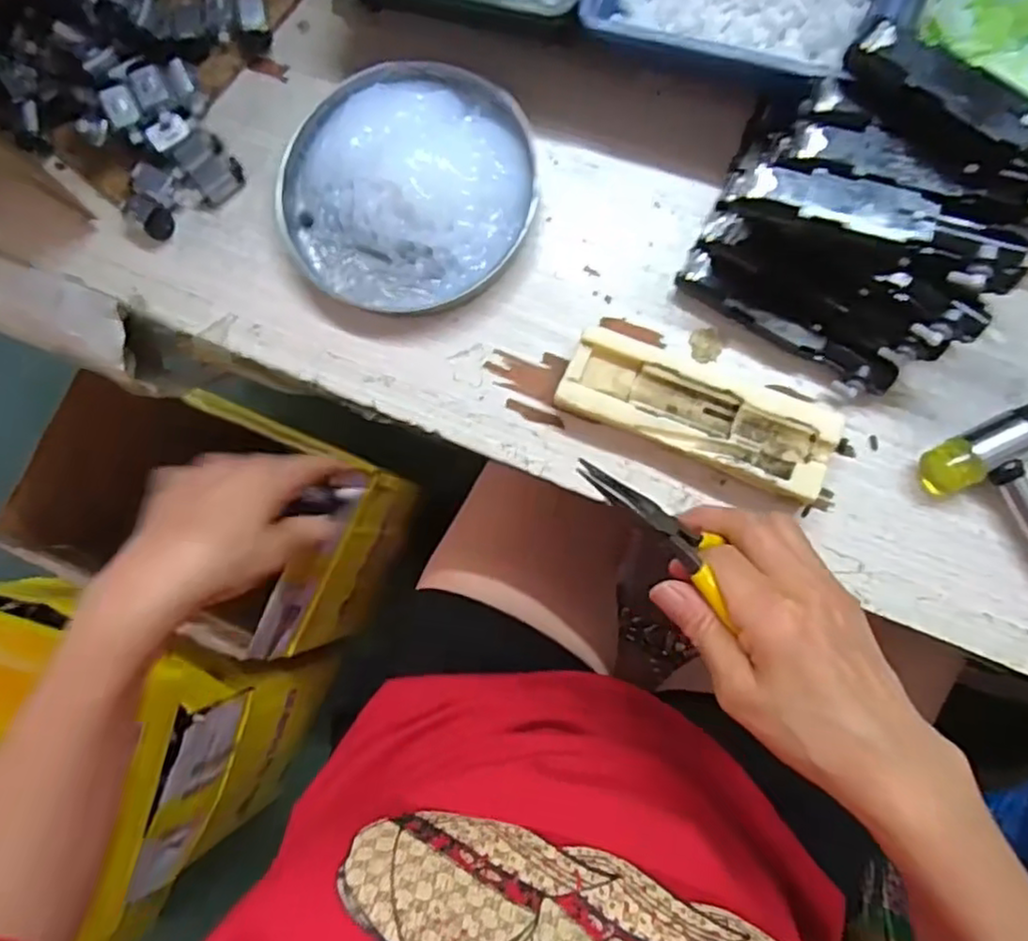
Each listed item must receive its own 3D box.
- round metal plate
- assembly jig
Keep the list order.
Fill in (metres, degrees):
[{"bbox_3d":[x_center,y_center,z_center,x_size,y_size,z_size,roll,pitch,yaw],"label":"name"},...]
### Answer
[{"bbox_3d":[-0.062,-0.163,0.384,0.143,0.028,0.140,-1,84,6],"label":"round metal plate"},{"bbox_3d":[0.094,-0.030,0.355,0.136,0.024,0.048,22,87,8],"label":"assembly jig"}]

